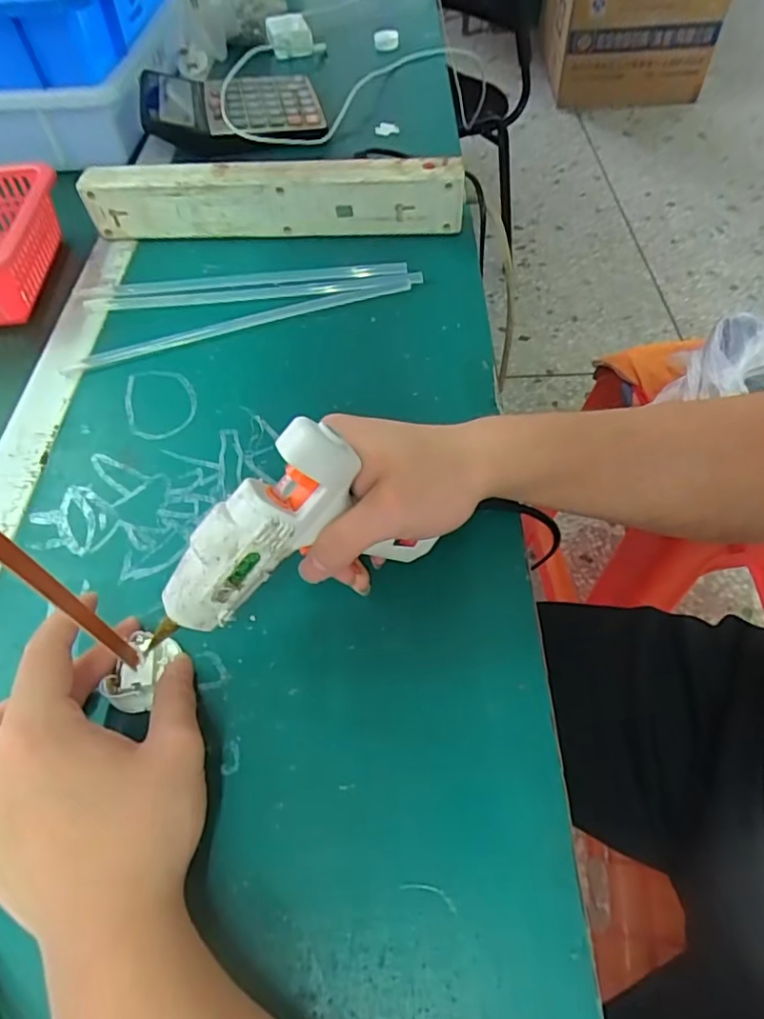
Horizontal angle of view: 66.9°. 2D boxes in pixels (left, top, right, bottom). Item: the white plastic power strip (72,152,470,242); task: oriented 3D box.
[{"bbox_3d":[-0.091,-0.261,0.488,0.313,0.051,0.030,0,55,4],"label":"white plastic power strip"}]

